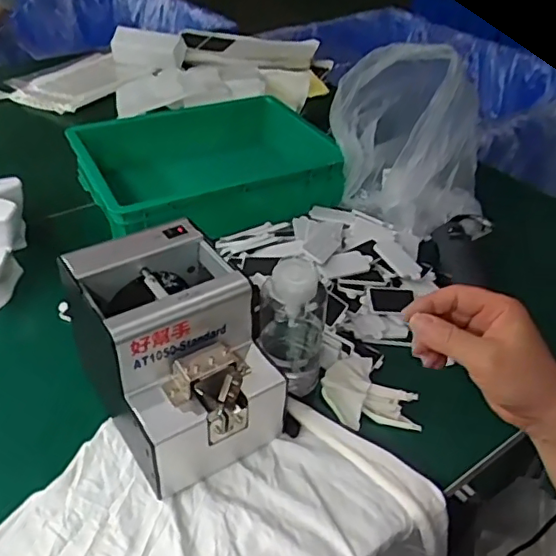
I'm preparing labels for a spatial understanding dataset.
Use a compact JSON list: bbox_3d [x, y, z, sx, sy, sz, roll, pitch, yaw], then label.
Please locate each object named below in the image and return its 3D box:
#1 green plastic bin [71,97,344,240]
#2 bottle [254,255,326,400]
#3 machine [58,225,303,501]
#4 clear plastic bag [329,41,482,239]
[{"bbox_3d":[-0.108,-0.154,0.878,0.348,0.102,0.275,-19,44,-26],"label":"green plastic bin"},{"bbox_3d":[0.014,0.033,0.577,0.068,0.125,0.078,5,39,3],"label":"bottle"},{"bbox_3d":[-0.091,0.065,0.526,0.125,0.147,0.171,-23,45,-29],"label":"machine"},{"bbox_3d":[0.181,-0.201,0.806,0.177,0.195,0.183,-21,44,-27],"label":"clear plastic bag"}]

